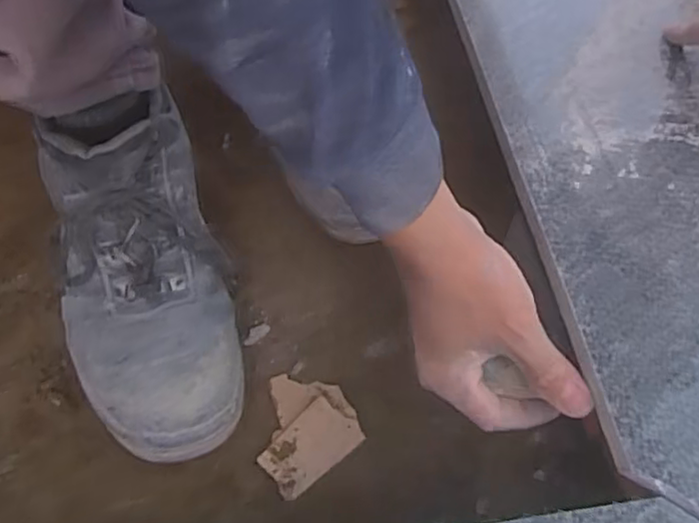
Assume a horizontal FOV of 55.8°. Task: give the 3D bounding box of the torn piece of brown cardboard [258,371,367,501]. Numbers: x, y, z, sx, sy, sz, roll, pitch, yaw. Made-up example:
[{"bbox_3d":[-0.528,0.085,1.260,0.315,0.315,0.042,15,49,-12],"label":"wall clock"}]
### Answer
[{"bbox_3d":[-0.035,0.113,0.459,0.072,0.019,0.075,-34,63,-19],"label":"torn piece of brown cardboard"}]

